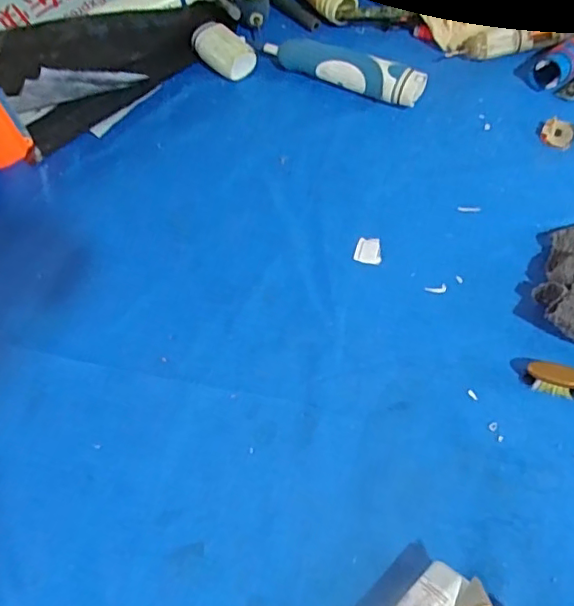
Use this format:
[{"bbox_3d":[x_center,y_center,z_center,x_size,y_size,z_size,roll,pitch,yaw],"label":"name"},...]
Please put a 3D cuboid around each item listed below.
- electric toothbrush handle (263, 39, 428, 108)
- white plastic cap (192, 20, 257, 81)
[{"bbox_3d":[0.047,-0.200,0.487,0.140,0.027,0.029,25,66,15],"label":"electric toothbrush handle"},{"bbox_3d":[-0.056,-0.226,0.509,0.033,0.028,0.060,-38,67,-16],"label":"white plastic cap"}]

